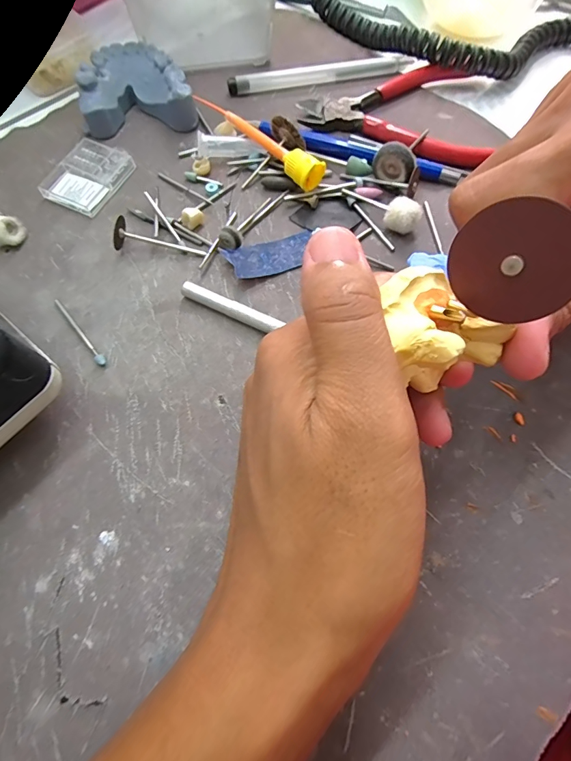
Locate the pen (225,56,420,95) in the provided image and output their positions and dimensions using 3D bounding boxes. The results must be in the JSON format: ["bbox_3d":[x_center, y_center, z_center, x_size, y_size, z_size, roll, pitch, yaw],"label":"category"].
[{"bbox_3d":[0.024,-0.204,0.259,0.124,0.007,0.008,-12,70,-6],"label":"pen"}]

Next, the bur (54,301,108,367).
[{"bbox_3d":[-0.100,-0.024,0.187,0.004,0.004,0.046,-40,75,-15],"label":"bur"}]

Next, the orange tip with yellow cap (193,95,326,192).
[{"bbox_3d":[-0.017,-0.137,0.225,0.090,0.019,0.014,37,72,12],"label":"orange tip with yellow cap"}]

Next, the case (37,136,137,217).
[{"bbox_3d":[-0.112,-0.116,0.222,0.033,0.008,0.046,24,70,8],"label":"case"}]

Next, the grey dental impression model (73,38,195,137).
[{"bbox_3d":[-0.090,-0.179,0.238,0.063,0.023,0.050,-8,69,-5],"label":"grey dental impression model"}]

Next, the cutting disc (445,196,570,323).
[{"bbox_3d":[0.059,-0.030,0.103,0.030,0.030,0.004,40,47,9],"label":"cutting disc"}]

